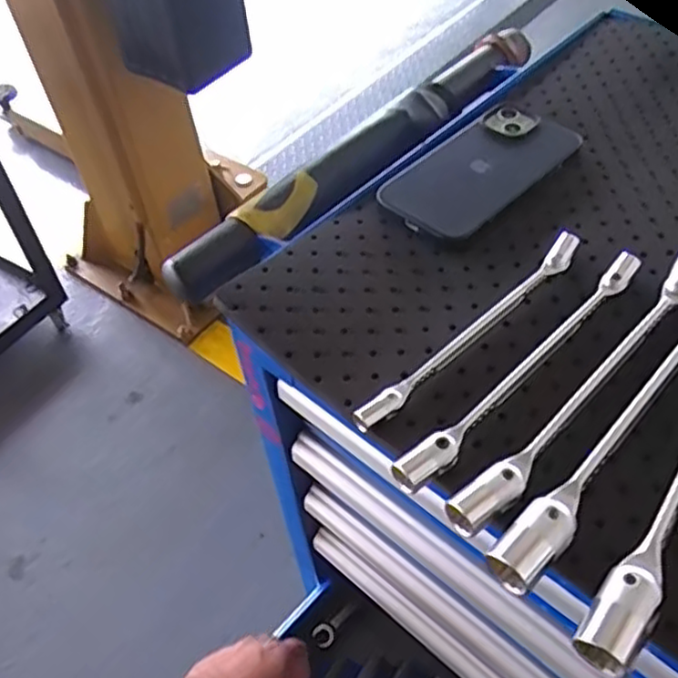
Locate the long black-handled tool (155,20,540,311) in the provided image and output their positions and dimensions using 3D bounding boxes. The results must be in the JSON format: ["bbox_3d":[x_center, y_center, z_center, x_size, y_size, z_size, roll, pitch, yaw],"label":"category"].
[{"bbox_3d":[0.030,-0.163,0.587,0.044,0.027,0.417,33,60,30],"label":"long black-handled tool"}]

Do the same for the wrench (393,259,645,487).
[{"bbox_3d":[0.103,0.012,0.379,0.204,0.016,0.017,-39,56,-24],"label":"wrench"}]

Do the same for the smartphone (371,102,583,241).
[{"bbox_3d":[0.099,-0.117,0.489,0.148,0.013,0.073,-38,56,-24],"label":"smartphone"}]

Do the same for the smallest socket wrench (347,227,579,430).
[{"bbox_3d":[0.079,-0.007,0.397,0.185,0.010,0.015,-38,55,-24],"label":"smallest socket wrench"}]

